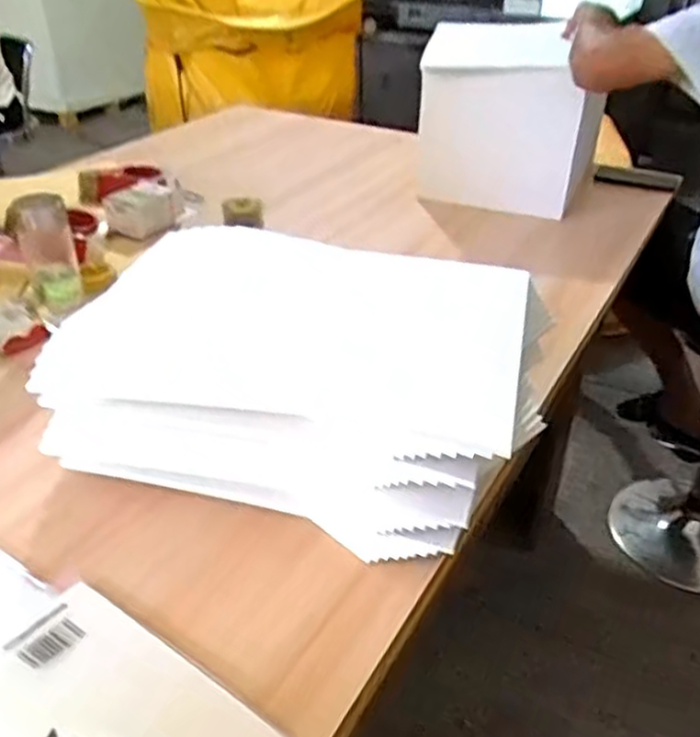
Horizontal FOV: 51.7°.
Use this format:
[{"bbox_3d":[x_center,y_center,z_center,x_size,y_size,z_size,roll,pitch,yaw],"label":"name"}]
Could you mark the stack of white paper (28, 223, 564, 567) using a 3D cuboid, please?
[{"bbox_3d":[-0.043,0.002,0.766,0.439,0.181,0.333,12,34,16],"label":"stack of white paper"}]

